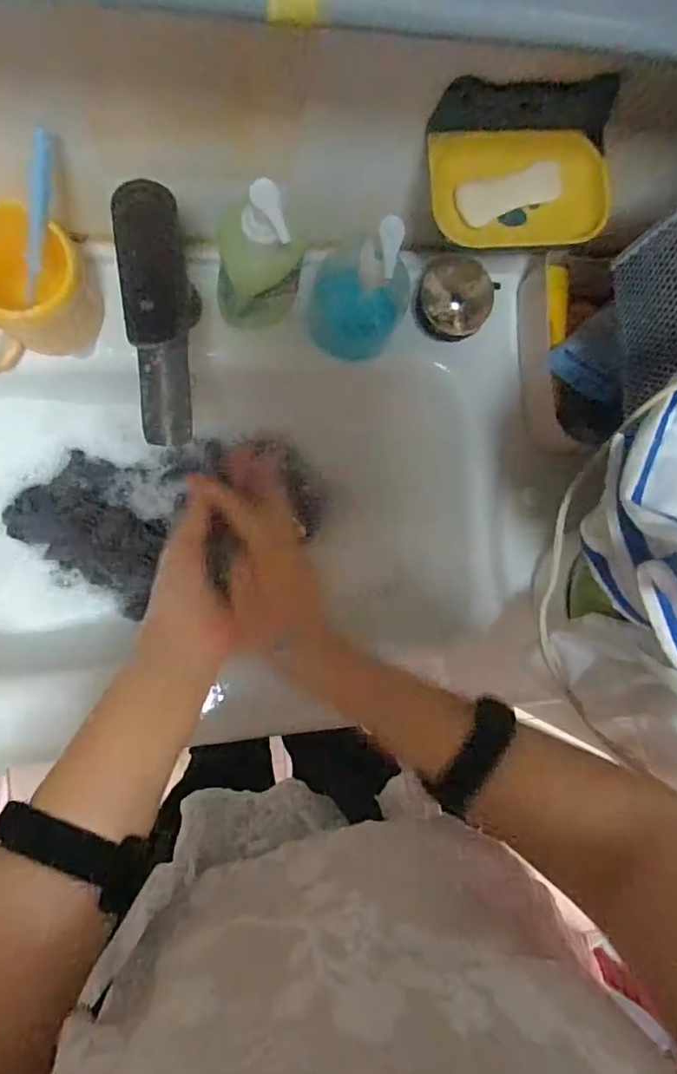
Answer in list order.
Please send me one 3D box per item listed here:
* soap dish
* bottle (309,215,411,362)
[{"bbox_3d":[0.137,-0.276,0.417,0.136,0.045,0.102,-2,89,-10],"label":"soap dish"},{"bbox_3d":[0.023,-0.221,0.495,0.085,0.187,0.063,27,84,-8],"label":"bottle"}]

